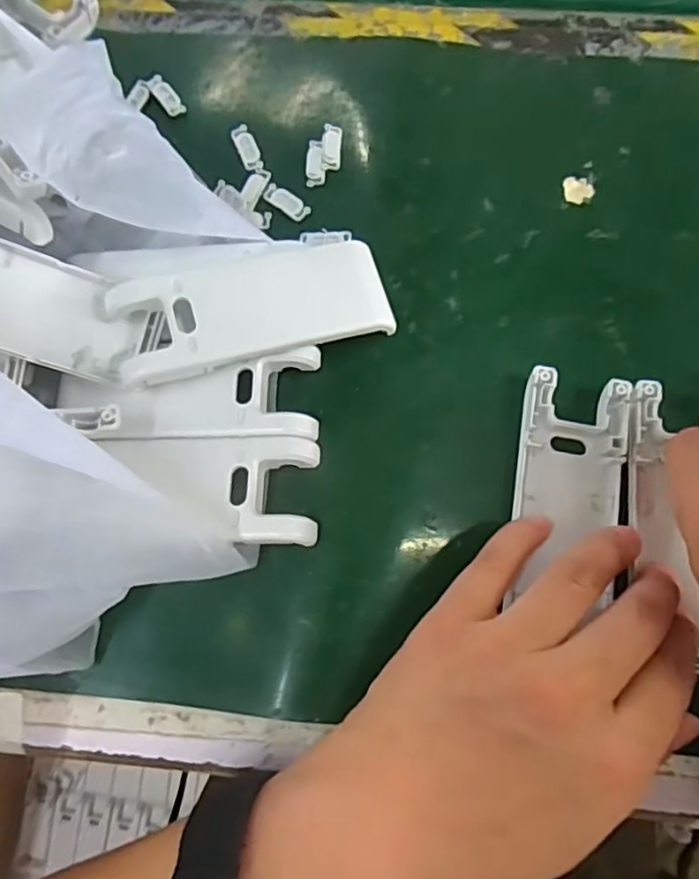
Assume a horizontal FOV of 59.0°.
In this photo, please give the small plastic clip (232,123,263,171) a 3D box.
[{"bbox_3d":[-0.046,-0.131,0.276,0.009,0.004,0.024,-22,77,-4],"label":"small plastic clip"}]

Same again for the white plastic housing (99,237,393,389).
[{"bbox_3d":[-0.036,-0.049,0.234,0.101,0.012,0.042,-18,76,-18],"label":"white plastic housing"}]

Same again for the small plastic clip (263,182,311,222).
[{"bbox_3d":[-0.027,-0.104,0.268,0.024,0.004,0.009,41,81,10],"label":"small plastic clip"}]

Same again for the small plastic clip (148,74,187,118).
[{"bbox_3d":[-0.085,-0.159,0.285,0.009,0.004,0.023,-35,78,-7],"label":"small plastic clip"}]

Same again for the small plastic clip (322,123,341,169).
[{"bbox_3d":[-0.008,-0.130,0.271,0.008,0.004,0.021,1,76,2],"label":"small plastic clip"}]

